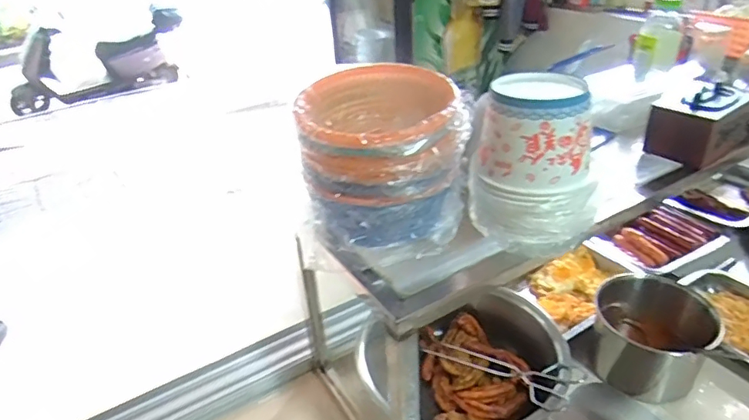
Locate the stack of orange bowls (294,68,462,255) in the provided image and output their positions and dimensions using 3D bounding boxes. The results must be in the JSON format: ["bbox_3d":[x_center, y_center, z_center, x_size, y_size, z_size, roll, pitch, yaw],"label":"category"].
[{"bbox_3d":[0.012,-0.060,0.601,0.182,0.158,0.180,3,35,-1],"label":"stack of orange bowls"}]

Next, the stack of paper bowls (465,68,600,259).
[{"bbox_3d":[0.181,-0.053,0.583,0.144,0.161,0.125,12,36,11],"label":"stack of paper bowls"}]

